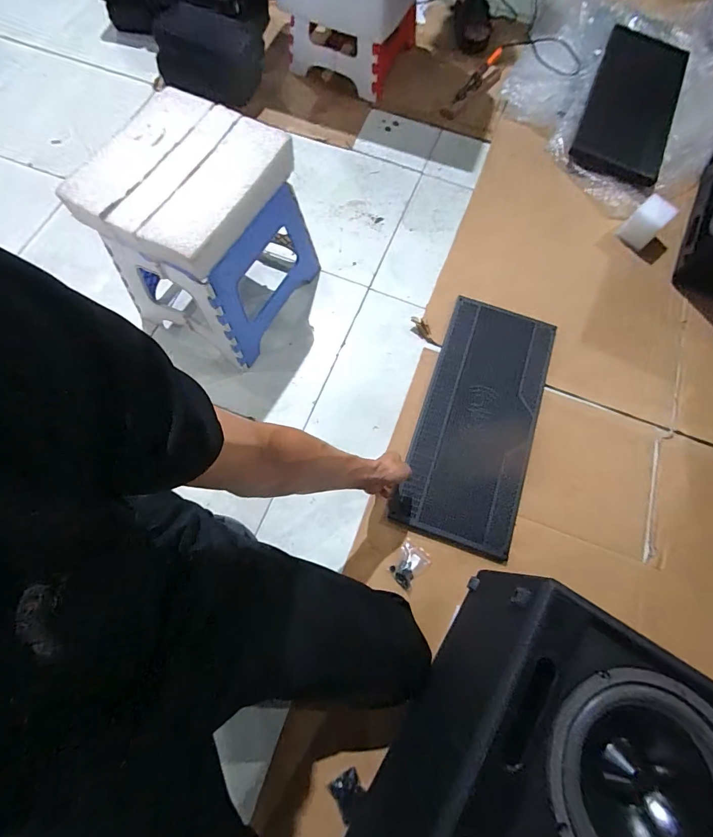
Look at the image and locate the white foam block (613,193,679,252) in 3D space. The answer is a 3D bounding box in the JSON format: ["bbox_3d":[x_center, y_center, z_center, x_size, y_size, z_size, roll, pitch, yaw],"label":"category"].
[{"bbox_3d":[0.710,-0.480,0.930,0.085,0.064,0.083,43,79,9],"label":"white foam block"}]

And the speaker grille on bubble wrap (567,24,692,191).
[{"bbox_3d":[0.765,-0.869,1.054,0.237,0.044,0.544,22,76,4],"label":"speaker grille on bubble wrap"}]

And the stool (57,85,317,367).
[{"bbox_3d":[-0.272,-0.333,0.734,0.275,0.327,0.303,30,77,6],"label":"stool"}]

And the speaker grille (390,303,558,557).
[{"bbox_3d":[0.254,-0.002,0.791,0.228,0.030,0.517,19,73,4],"label":"speaker grille"}]

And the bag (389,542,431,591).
[{"bbox_3d":[0.098,0.274,0.710,0.057,0.012,0.075,37,75,9],"label":"bag"}]

